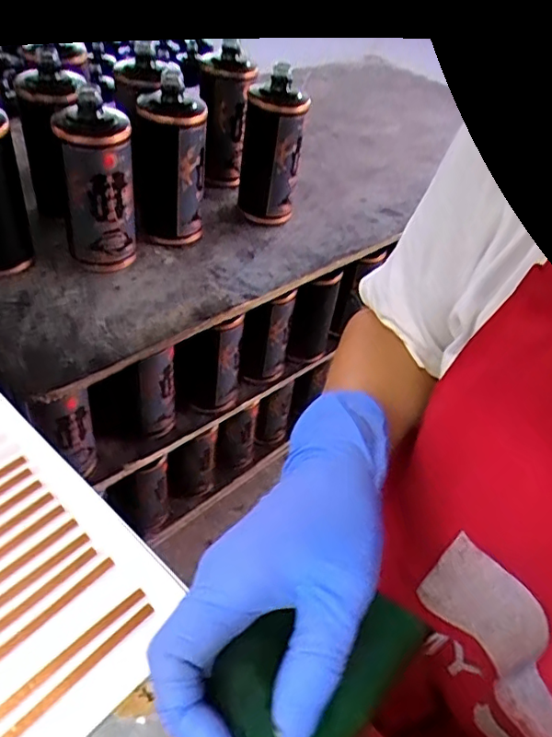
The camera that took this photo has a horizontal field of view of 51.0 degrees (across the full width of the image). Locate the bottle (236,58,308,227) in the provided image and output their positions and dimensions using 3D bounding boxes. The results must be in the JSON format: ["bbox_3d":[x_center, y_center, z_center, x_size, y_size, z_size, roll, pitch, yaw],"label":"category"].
[{"bbox_3d":[-0.006,-0.282,0.770,0.082,0.176,0.071,4,44,-6],"label":"bottle"}]

